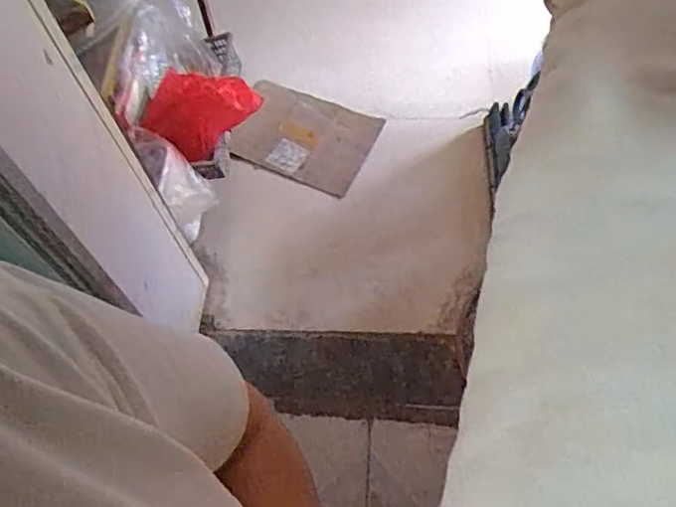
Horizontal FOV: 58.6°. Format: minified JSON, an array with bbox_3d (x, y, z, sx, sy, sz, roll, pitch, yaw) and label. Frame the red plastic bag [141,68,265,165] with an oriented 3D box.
[{"bbox_3d":[-0.345,-0.359,1.543,0.295,0.195,0.154,-13,63,-5],"label":"red plastic bag"}]

